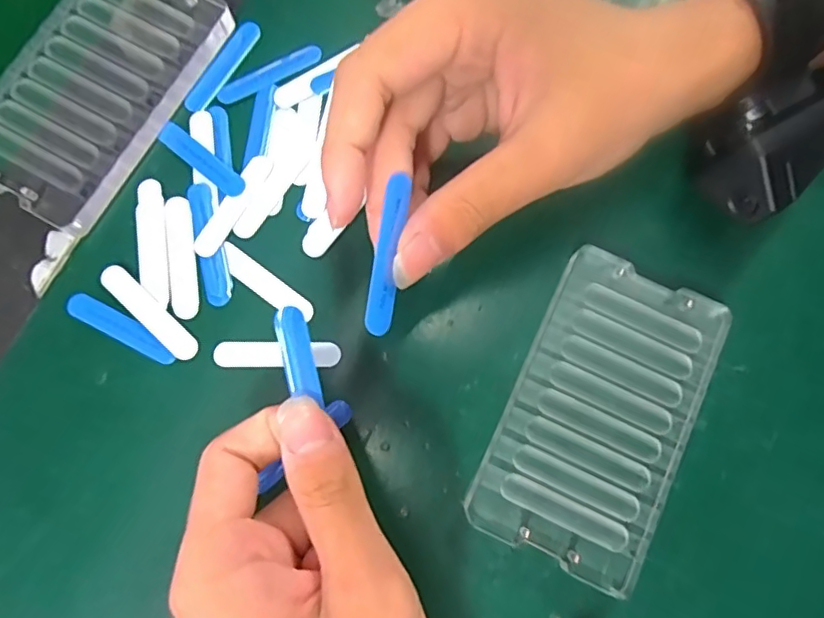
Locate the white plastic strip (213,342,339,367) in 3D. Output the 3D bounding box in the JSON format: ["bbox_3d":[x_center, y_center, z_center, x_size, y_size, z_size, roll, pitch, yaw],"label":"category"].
[{"bbox_3d":[-0.055,0.018,0.234,0.051,0.004,0.010,1,78,-1],"label":"white plastic strip"}]

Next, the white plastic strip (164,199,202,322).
[{"bbox_3d":[-0.097,-0.023,0.240,0.012,0.004,0.052,-9,78,-3],"label":"white plastic strip"}]

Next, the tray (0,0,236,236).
[{"bbox_3d":[-0.140,-0.099,0.252,0.069,0.012,0.121,30,79,5],"label":"tray"}]

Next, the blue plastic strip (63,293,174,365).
[{"bbox_3d":[-0.120,0.007,0.234,0.050,0.004,0.010,27,79,5],"label":"blue plastic strip"}]

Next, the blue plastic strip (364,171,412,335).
[{"bbox_3d":[-0.007,-0.017,0.181,0.009,0.004,0.049,10,91,1],"label":"blue plastic strip"}]

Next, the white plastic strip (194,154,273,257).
[{"bbox_3d":[-0.077,-0.045,0.245,0.011,0.004,0.050,29,79,5],"label":"white plastic strip"}]

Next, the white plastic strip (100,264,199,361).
[{"bbox_3d":[-0.108,0.001,0.236,0.050,0.004,0.011,42,80,7],"label":"white plastic strip"}]

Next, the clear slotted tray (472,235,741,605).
[{"bbox_3d":[0.075,0.041,0.230,0.069,0.012,0.120,26,79,4],"label":"clear slotted tray"}]

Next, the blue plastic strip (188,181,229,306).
[{"bbox_3d":[-0.087,-0.029,0.242,0.010,0.004,0.054,-13,79,-4],"label":"blue plastic strip"}]

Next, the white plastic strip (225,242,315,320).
[{"bbox_3d":[-0.061,-0.011,0.239,0.046,0.004,0.011,36,80,6],"label":"white plastic strip"}]

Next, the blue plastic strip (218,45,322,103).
[{"bbox_3d":[-0.064,-0.107,0.259,0.049,0.004,0.010,-27,80,-7],"label":"blue plastic strip"}]

